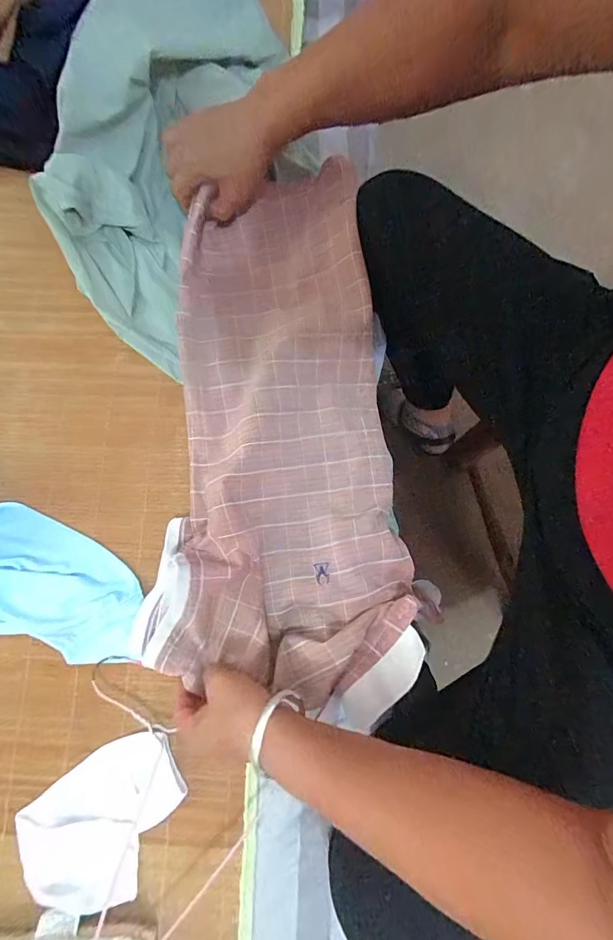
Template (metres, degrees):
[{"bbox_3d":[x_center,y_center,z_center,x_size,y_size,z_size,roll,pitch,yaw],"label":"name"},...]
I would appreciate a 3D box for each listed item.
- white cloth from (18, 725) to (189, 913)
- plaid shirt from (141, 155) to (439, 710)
[{"bbox_3d":[-0.199,0.349,0.416,0.164,0.011,0.125,-24,80,-4],"label":"white cloth"},{"bbox_3d":[-0.030,-0.057,0.460,0.261,0.066,0.561,-2,79,0],"label":"plaid shirt"}]

